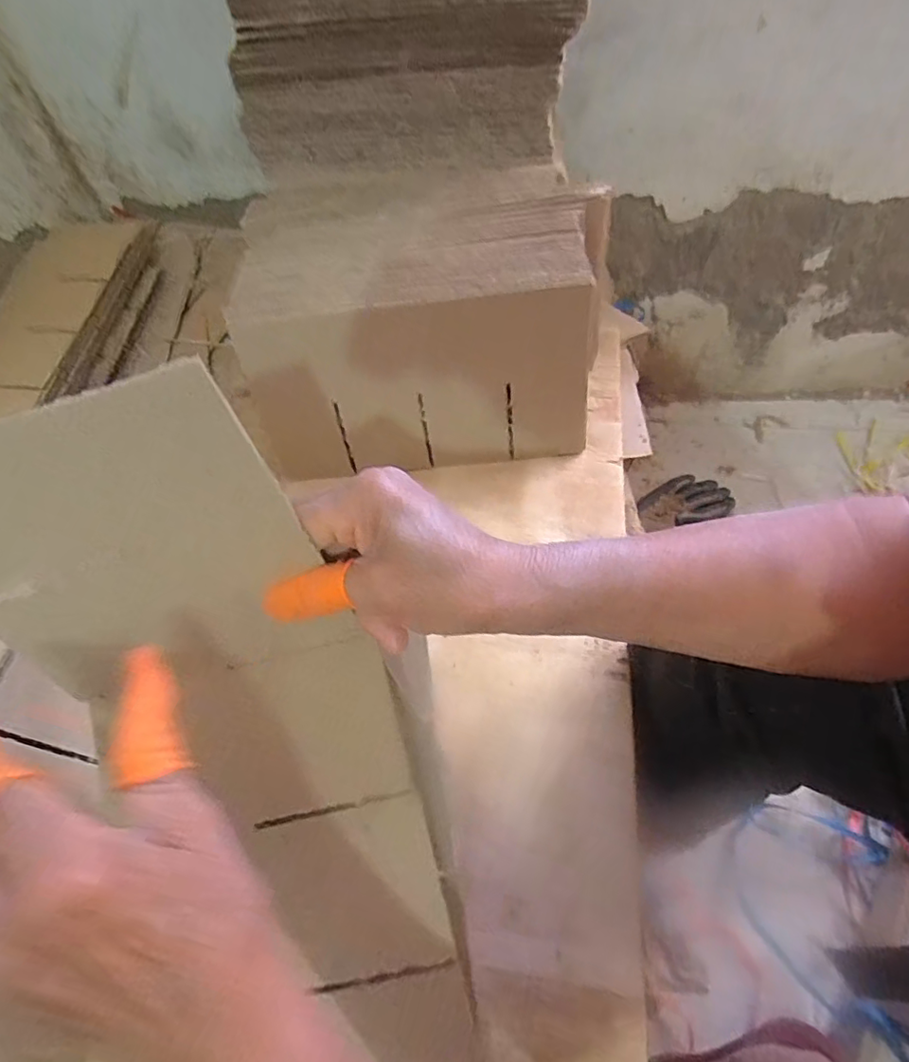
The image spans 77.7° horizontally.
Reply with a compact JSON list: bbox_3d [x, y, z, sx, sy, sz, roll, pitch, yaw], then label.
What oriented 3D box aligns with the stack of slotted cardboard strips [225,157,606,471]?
[{"bbox_3d":[-0.023,-0.217,0.576,0.338,0.174,0.231,1,57,5],"label":"stack of slotted cardboard strips"}]

